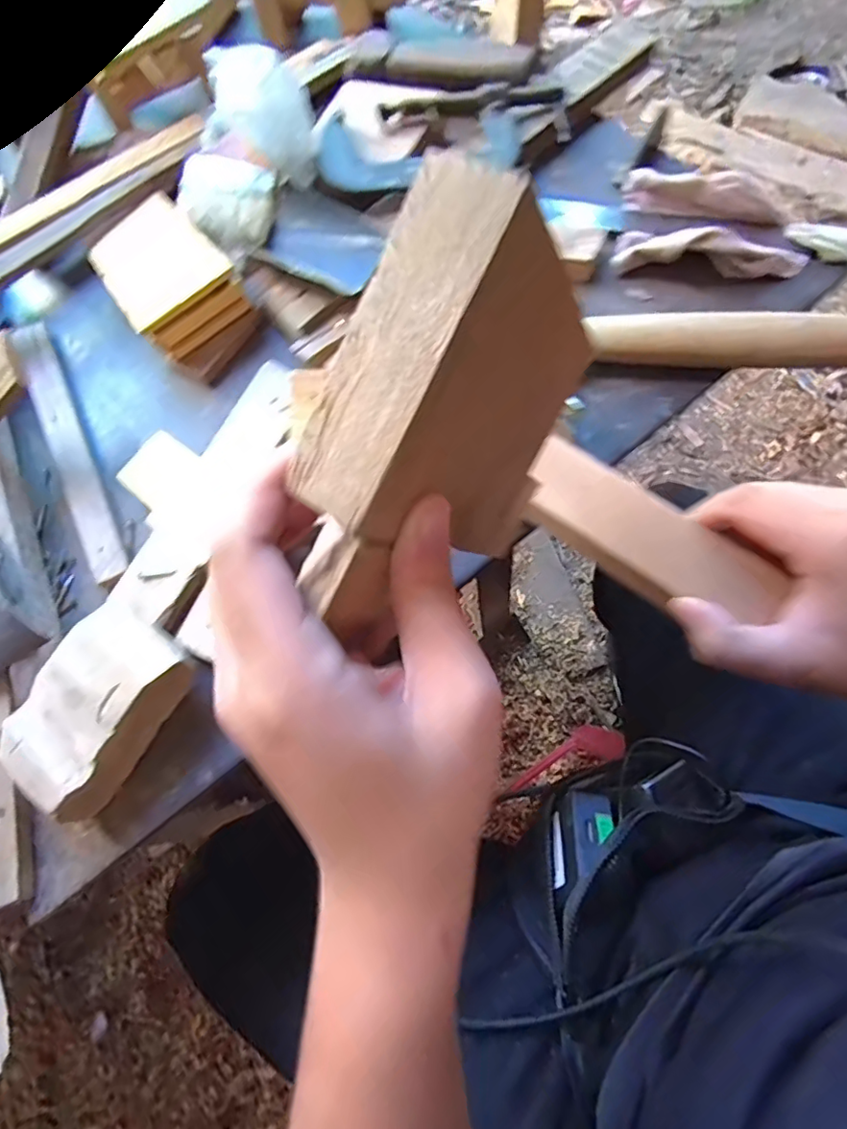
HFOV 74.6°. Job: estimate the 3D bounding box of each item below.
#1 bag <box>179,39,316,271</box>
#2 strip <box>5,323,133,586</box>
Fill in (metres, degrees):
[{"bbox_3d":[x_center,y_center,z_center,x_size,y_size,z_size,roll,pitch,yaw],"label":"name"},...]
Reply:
[{"bbox_3d":[-0.143,-0.313,0.412,0.088,0.072,0.136,24,72,13],"label":"bag"},{"bbox_3d":[-0.254,-0.087,0.395,0.026,0.006,0.235,-28,69,-7],"label":"strip"}]

